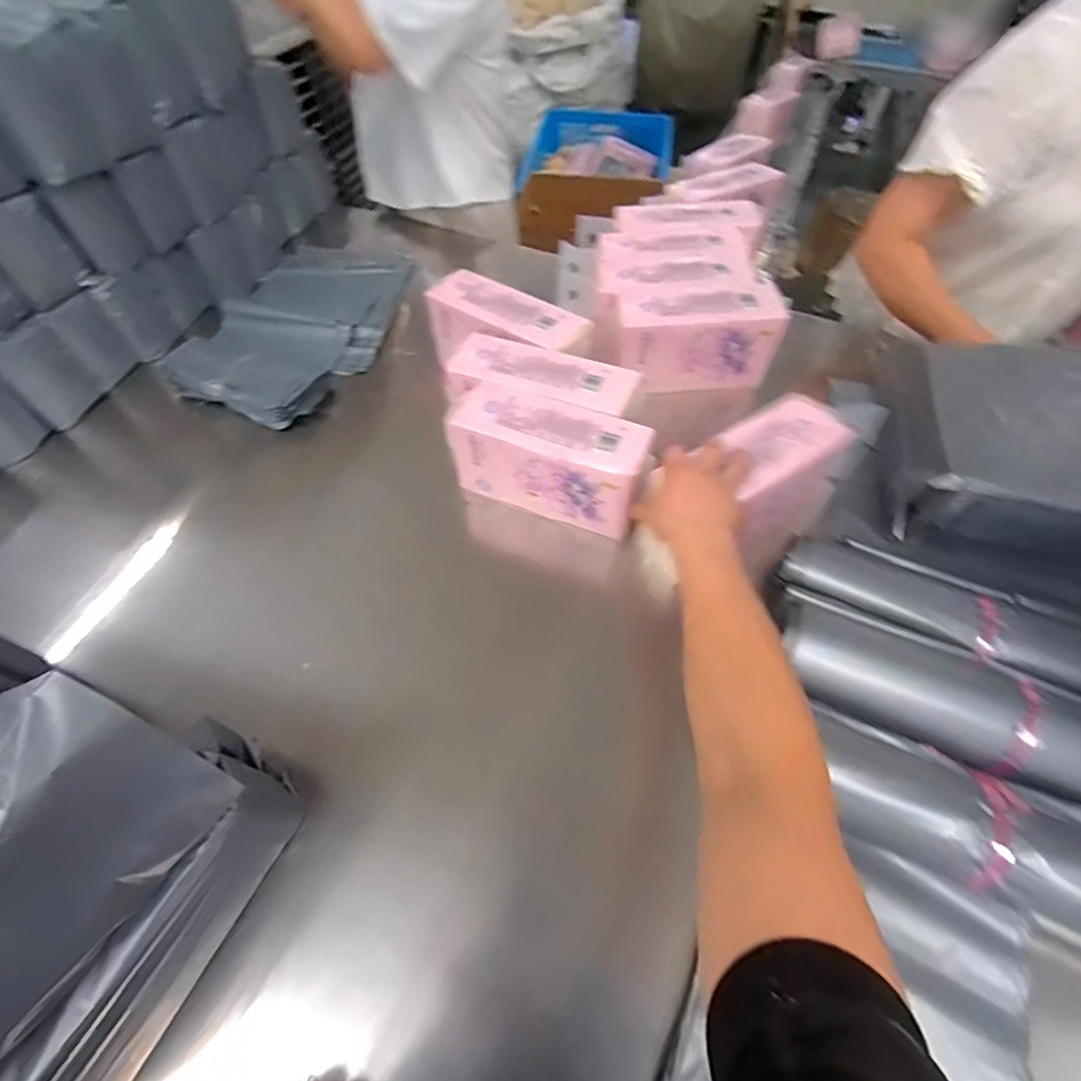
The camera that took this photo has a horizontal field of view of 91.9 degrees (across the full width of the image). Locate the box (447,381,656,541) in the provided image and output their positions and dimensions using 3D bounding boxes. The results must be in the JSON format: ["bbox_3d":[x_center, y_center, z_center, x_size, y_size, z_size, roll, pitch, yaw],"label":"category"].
[{"bbox_3d":[0.016,-0.102,0.673,0.247,0.120,0.092,19,59,11],"label":"box"}]

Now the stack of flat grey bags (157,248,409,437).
[{"bbox_3d":[-0.417,-0.400,0.938,0.316,0.063,0.499,17,59,10],"label":"stack of flat grey bags"}]

